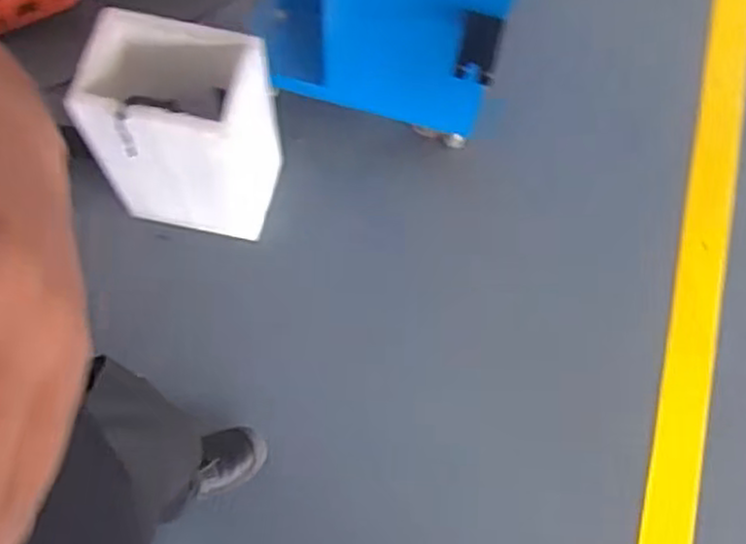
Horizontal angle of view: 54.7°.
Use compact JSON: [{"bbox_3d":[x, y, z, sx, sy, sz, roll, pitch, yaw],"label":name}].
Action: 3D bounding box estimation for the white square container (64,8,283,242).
[{"bbox_3d":[-0.347,-0.277,1.425,0.348,0.372,0.246,12,68,3],"label":"white square container"}]

